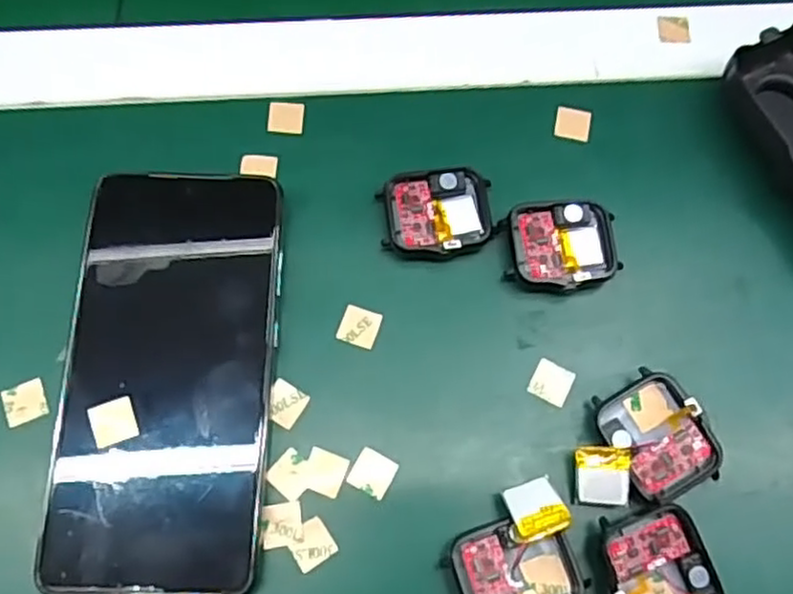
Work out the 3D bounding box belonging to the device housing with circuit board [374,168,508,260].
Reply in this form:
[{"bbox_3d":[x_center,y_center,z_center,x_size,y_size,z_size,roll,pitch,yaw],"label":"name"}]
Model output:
[{"bbox_3d":[0.018,-0.035,0.301,0.047,0.010,0.039,-7,73,-4],"label":"device housing with circuit board"}]

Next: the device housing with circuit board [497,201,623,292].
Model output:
[{"bbox_3d":[0.069,-0.021,0.299,0.047,0.012,0.039,-7,73,-4],"label":"device housing with circuit board"}]

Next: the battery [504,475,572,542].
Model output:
[{"bbox_3d":[0.051,0.077,0.259,0.019,0.005,0.021,-19,48,-7],"label":"battery"}]

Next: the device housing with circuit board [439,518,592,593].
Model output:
[{"bbox_3d":[0.044,0.100,0.258,0.044,0.014,0.037,-19,74,-8],"label":"device housing with circuit board"}]

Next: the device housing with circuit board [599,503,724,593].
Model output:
[{"bbox_3d":[0.097,0.100,0.258,0.037,0.007,0.043,-13,73,-6],"label":"device housing with circuit board"}]

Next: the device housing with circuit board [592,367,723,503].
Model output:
[{"bbox_3d":[0.101,0.054,0.275,0.035,0.015,0.045,-25,75,-10],"label":"device housing with circuit board"}]

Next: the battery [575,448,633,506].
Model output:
[{"bbox_3d":[0.078,0.068,0.267,0.020,0.004,0.022,-2,91,12],"label":"battery"}]

